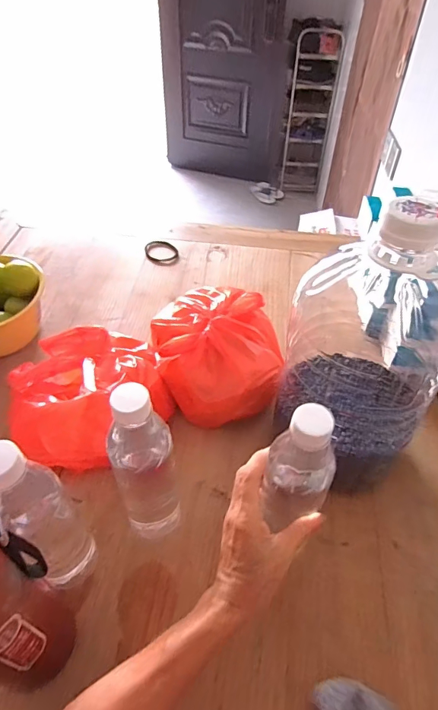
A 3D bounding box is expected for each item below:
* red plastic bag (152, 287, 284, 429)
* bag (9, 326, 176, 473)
[{"bbox_3d":[-0.002,-0.007,0.620,0.172,0.110,0.206,-9,47,-9],"label":"red plastic bag"},{"bbox_3d":[-0.171,0.047,0.586,0.205,0.085,0.200,-8,47,-8],"label":"bag"}]

